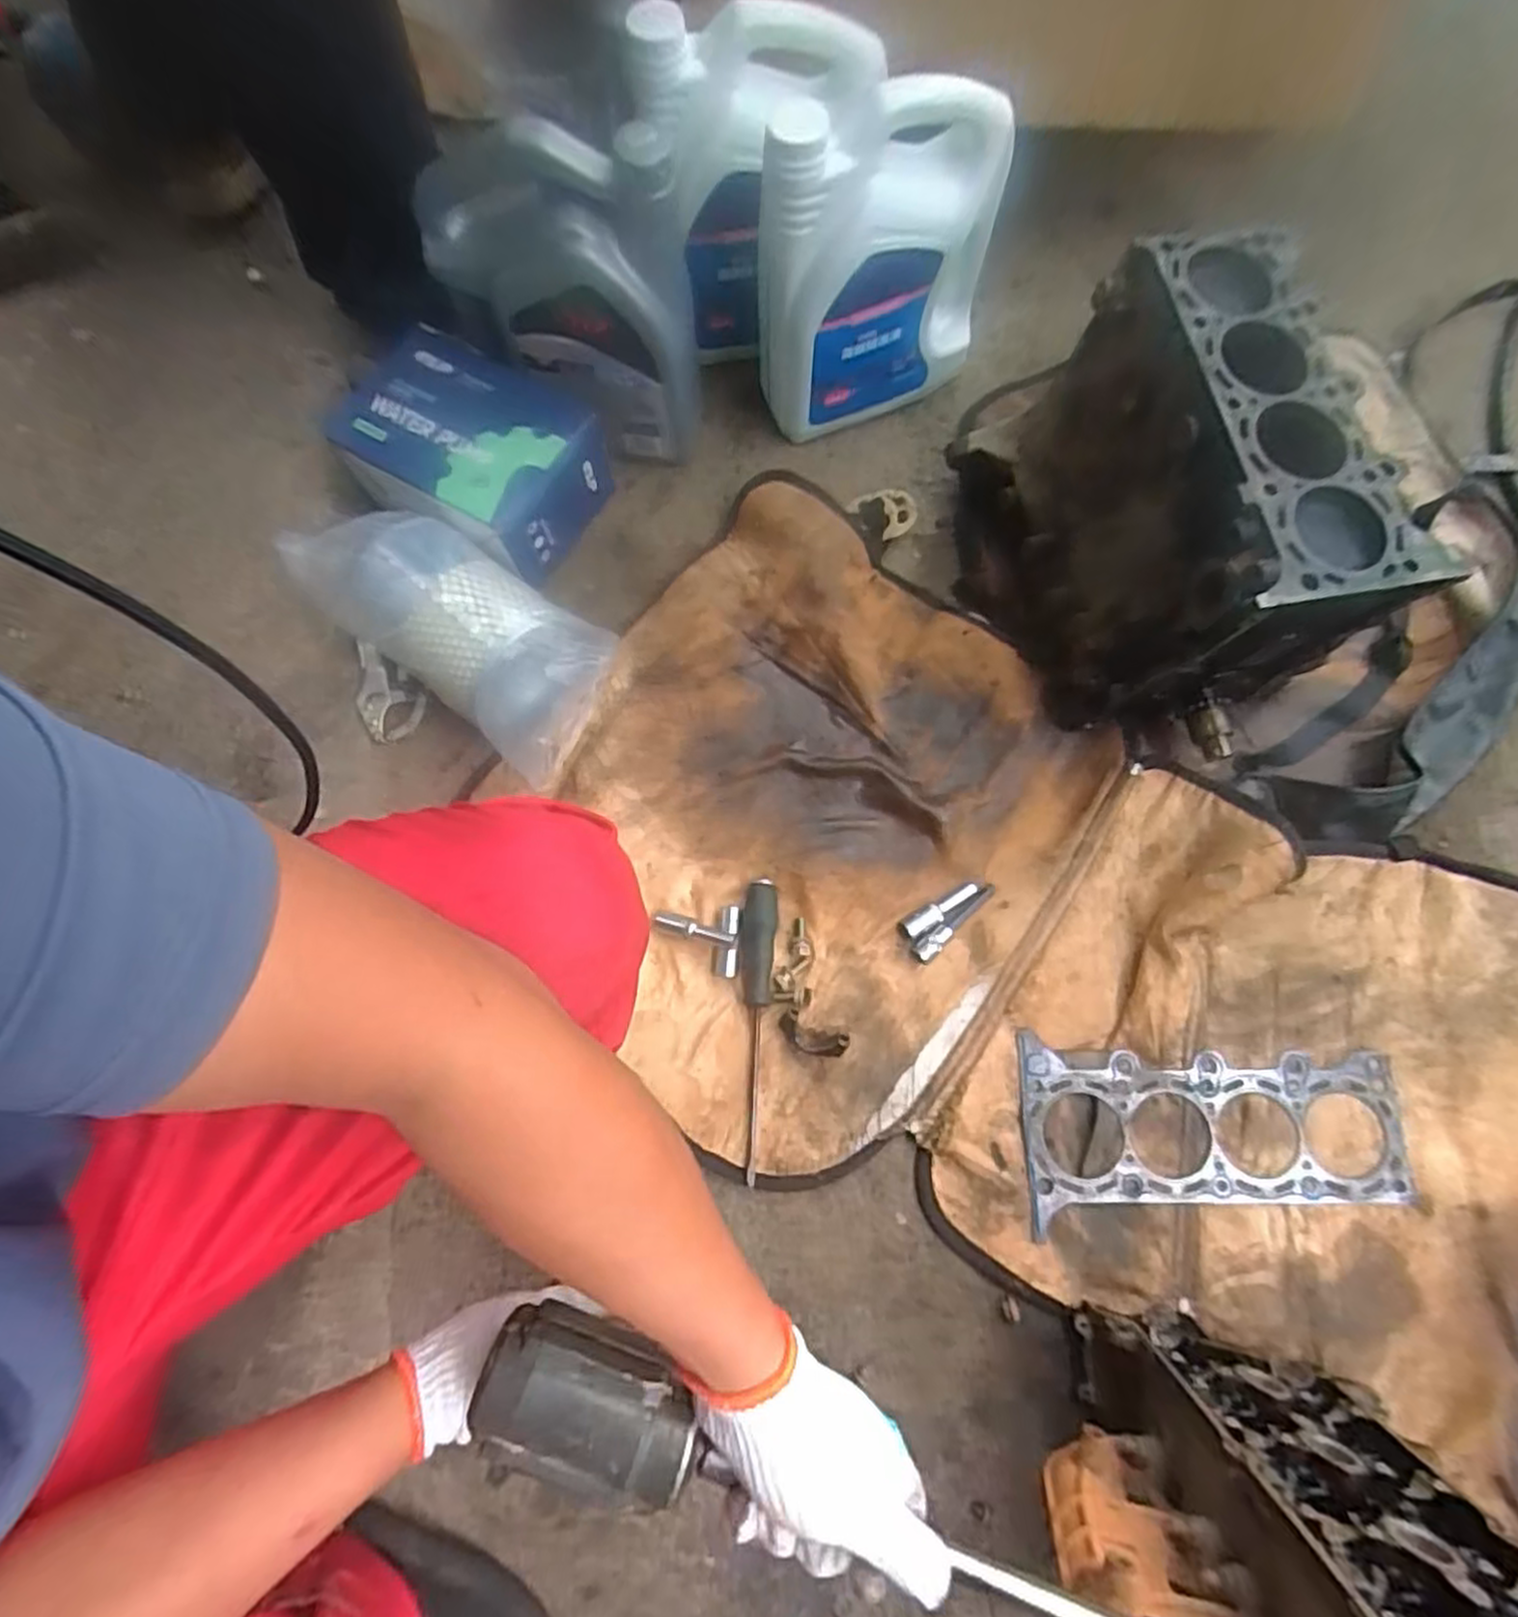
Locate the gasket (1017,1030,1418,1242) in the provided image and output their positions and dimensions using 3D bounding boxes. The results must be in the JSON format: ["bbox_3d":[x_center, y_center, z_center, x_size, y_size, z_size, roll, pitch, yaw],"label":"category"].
[{"bbox_3d":[0.393,0.277,0.651,0.323,0.006,0.143,-2,76,2],"label":"gasket"}]

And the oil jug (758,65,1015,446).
[{"bbox_3d":[0.104,-0.505,0.704,0.191,0.280,0.129,-20,77,-4],"label":"oil jug"}]

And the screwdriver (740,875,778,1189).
[{"bbox_3d":[-0.008,0.193,0.667,0.030,0.026,0.258,5,77,2],"label":"screwdriver"}]

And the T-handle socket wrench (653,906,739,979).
[{"bbox_3d":[-0.058,0.123,0.687,0.078,0.023,0.062,-2,77,0],"label":"T-handle socket wrench"}]

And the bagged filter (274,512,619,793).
[{"bbox_3d":[-0.285,-0.180,0.720,0.301,0.100,0.150,39,80,9],"label":"bagged filter"}]

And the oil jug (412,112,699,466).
[{"bbox_3d":[-0.186,-0.499,0.730,0.257,0.264,0.136,15,77,4],"label":"oil jug"}]

